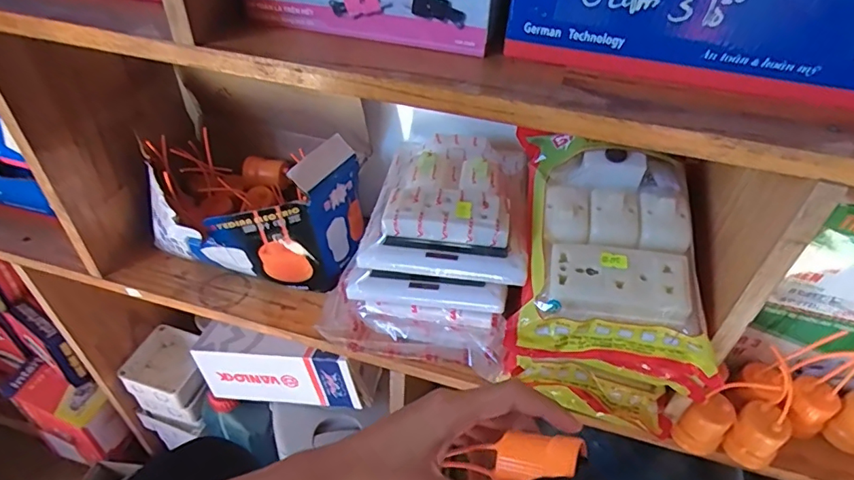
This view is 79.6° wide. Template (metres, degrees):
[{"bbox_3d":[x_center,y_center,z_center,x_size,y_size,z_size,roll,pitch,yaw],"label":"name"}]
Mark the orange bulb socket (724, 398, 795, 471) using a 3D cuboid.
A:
[{"bbox_3d":[0.284,0.167,0.440,0.032,0.061,0.038,-28,51,-29],"label":"orange bulb socket"}]

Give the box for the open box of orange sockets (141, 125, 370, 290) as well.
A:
[{"bbox_3d":[-0.197,-0.038,0.566,0.224,0.124,0.171,13,44,11],"label":"open box of orange sockets"}]

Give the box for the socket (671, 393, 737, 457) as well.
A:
[{"bbox_3d":[0.242,0.165,0.448,0.031,0.065,0.029,-18,47,-21],"label":"socket"}]

